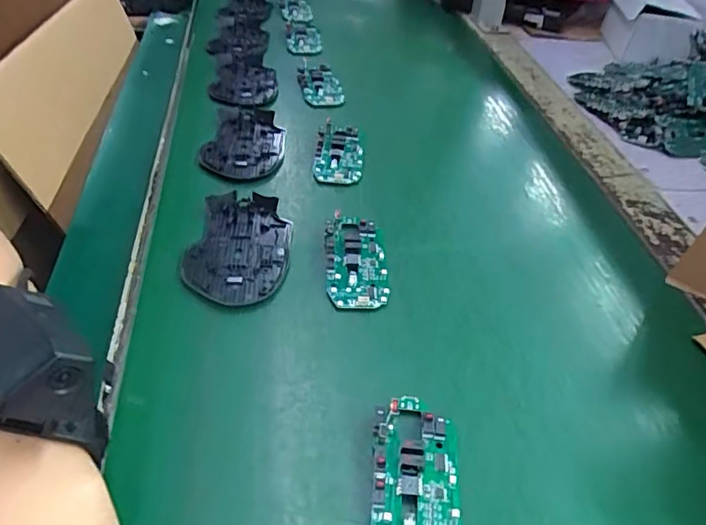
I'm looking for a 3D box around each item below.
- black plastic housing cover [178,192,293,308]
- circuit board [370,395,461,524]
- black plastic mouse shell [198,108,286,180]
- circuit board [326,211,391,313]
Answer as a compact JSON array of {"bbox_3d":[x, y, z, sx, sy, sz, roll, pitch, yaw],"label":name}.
[{"bbox_3d":[-0.084,-0.015,0.410,0.070,0.017,0.108,8,40,4],"label":"black plastic housing cover"},{"bbox_3d":[0.033,0.114,0.283,0.046,0.011,0.096,6,40,2],"label":"circuit board"},{"bbox_3d":[-0.100,-0.112,0.507,0.068,0.016,0.097,6,43,3],"label":"black plastic mouse shell"},{"bbox_3d":[0.002,-0.003,0.398,0.043,0.016,0.085,1,41,-5],"label":"circuit board"}]

